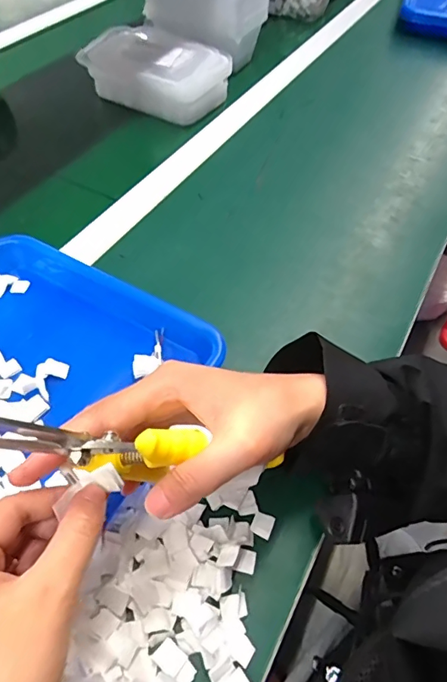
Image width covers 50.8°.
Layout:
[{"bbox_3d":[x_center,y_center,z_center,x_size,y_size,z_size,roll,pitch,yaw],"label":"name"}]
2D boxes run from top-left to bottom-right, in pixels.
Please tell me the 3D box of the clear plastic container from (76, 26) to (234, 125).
[{"bbox_3d":[-0.089,-0.370,0.639,0.185,0.079,0.098,27,56,17],"label":"clear plastic container"}]

